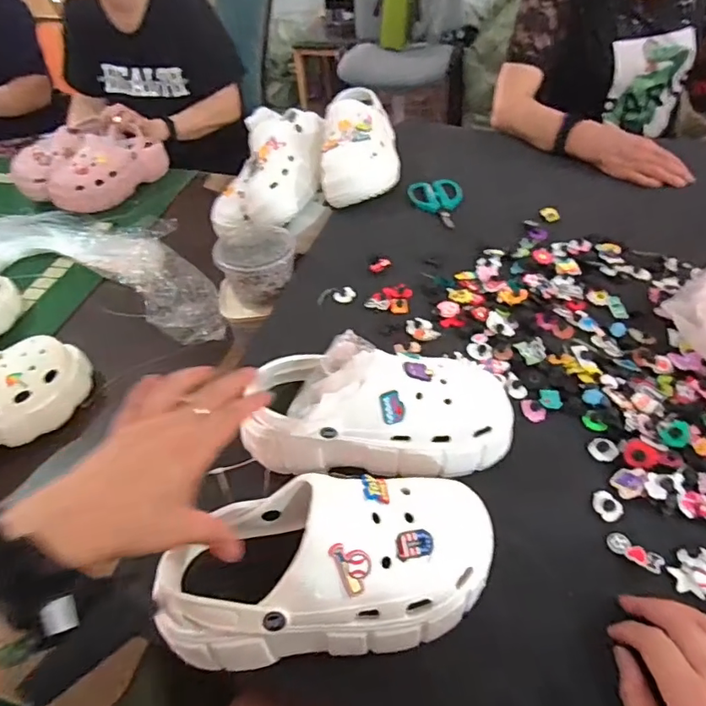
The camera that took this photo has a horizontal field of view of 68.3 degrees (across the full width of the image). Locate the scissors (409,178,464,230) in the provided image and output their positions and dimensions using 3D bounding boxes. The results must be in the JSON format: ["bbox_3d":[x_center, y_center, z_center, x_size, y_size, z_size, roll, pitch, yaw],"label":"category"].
[{"bbox_3d":[0.140,-0.239,0.830,0.086,0.005,0.137,-8,46,-2],"label":"scissors"}]

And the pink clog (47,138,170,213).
[{"bbox_3d":[-0.521,-0.401,1.125,0.108,0.105,0.261,23,53,25],"label":"pink clog"}]

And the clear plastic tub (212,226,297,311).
[{"bbox_3d":[-0.141,-0.126,0.761,0.103,0.070,0.098,-3,46,3],"label":"clear plastic tub"}]

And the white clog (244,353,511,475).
[{"bbox_3d":[0.024,0.044,0.474,0.236,0.111,0.087,1,46,1],"label":"white clog"}]

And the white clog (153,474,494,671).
[{"bbox_3d":[-0.017,0.151,0.379,0.236,0.082,0.105,-5,46,1],"label":"white clog"}]

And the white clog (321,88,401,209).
[{"bbox_3d":[0.016,-0.352,0.884,0.119,0.118,0.229,0,46,6],"label":"white clog"}]

